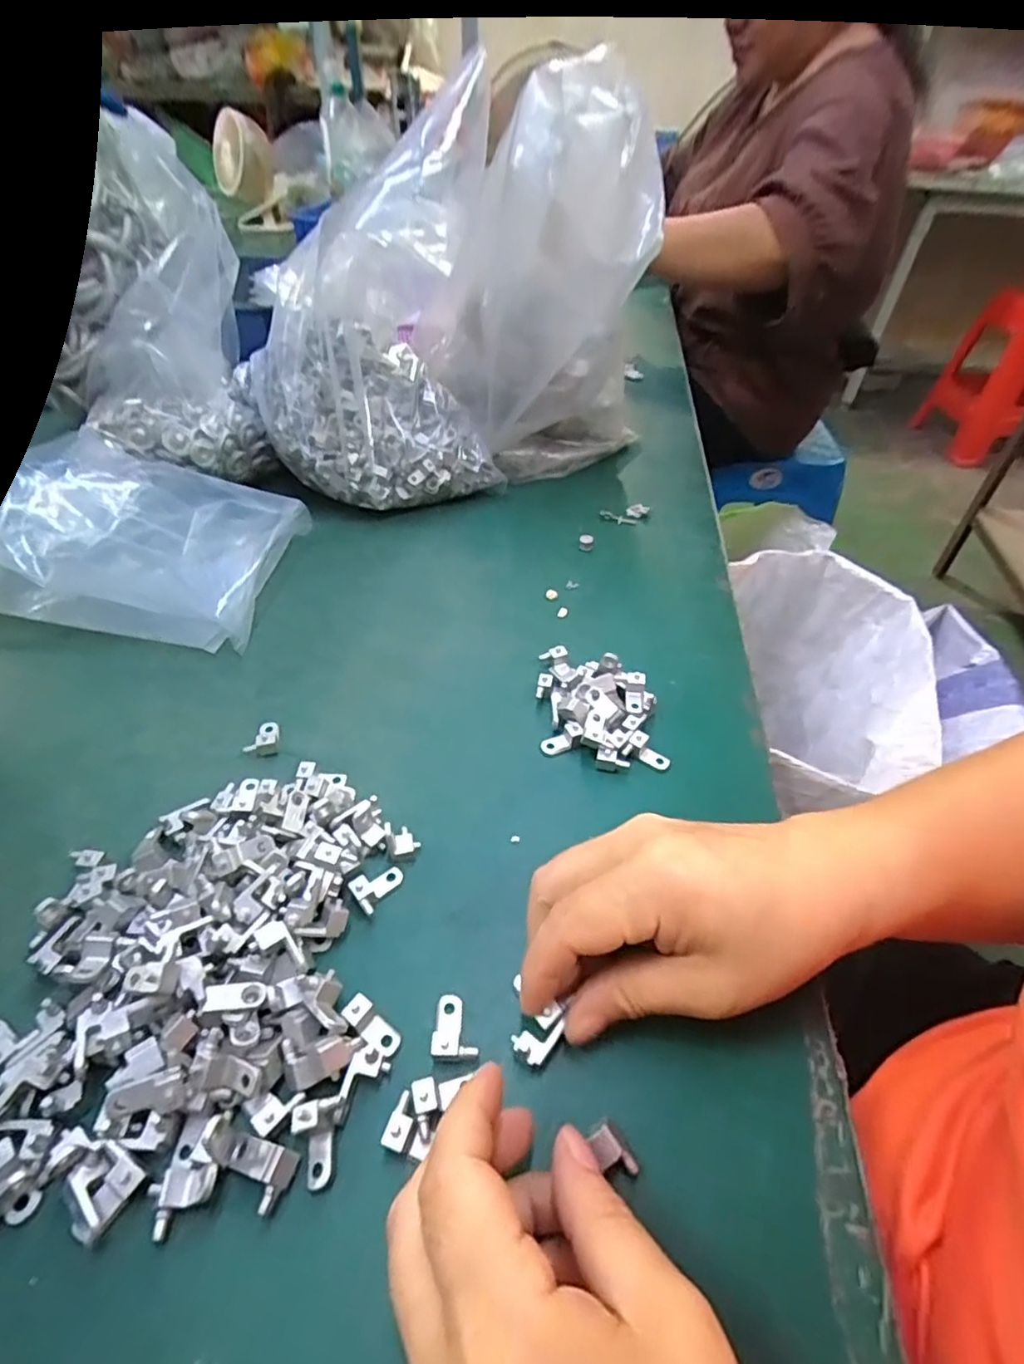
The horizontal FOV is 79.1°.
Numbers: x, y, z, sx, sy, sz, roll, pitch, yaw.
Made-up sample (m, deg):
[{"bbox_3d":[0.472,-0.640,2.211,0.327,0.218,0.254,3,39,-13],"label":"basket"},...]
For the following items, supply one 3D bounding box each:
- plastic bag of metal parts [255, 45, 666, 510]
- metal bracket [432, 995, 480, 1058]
[{"bbox_3d":[-0.052,-0.288,0.506,0.315,0.230,0.235,-15,46,-16],"label":"plastic bag of metal parts"},{"bbox_3d":[-0.021,0.131,0.236,0.017,0.009,0.024,3,44,2],"label":"metal bracket"}]

